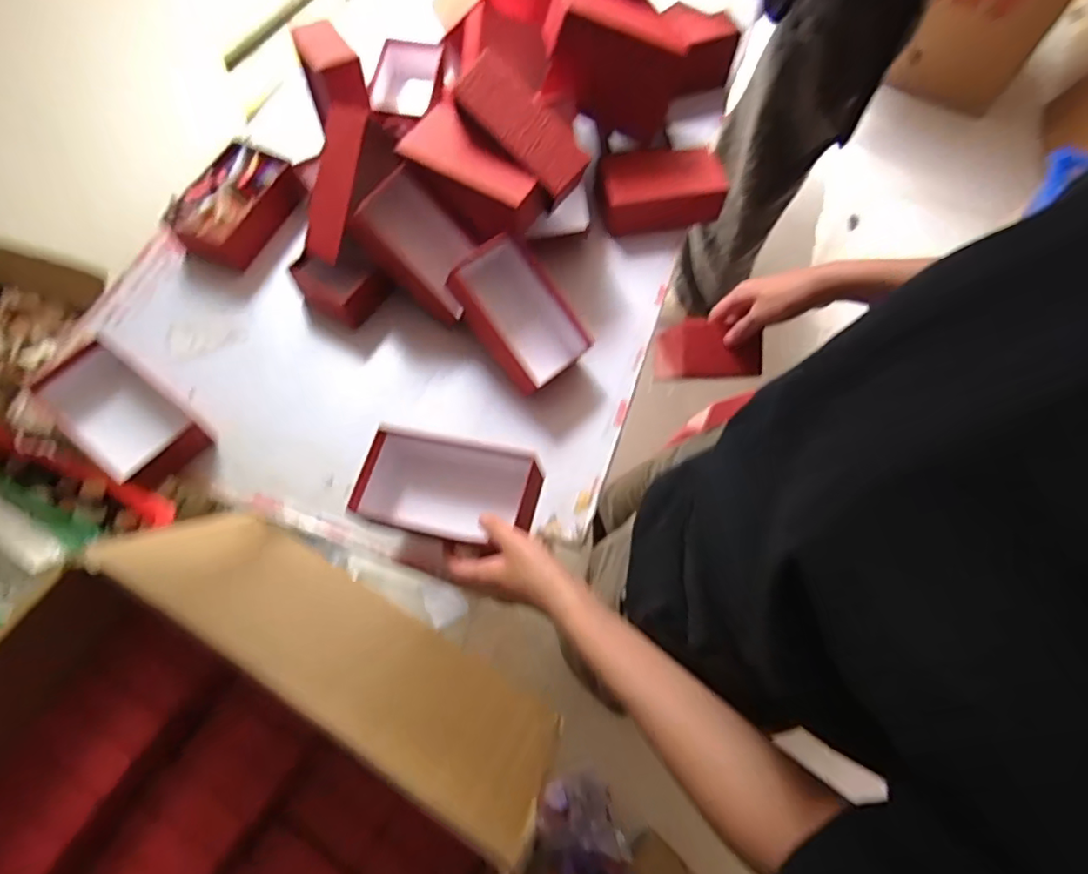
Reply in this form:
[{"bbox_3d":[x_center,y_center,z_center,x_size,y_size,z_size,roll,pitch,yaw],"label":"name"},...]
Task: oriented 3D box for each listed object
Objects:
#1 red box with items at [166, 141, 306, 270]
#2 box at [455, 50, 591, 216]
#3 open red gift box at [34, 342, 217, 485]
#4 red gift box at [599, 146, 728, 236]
[{"bbox_3d":[-0.387,-0.293,0.732,0.097,0.055,0.160,26,67,9],"label":"red box with items"},{"bbox_3d":[-0.024,-0.341,0.652,0.157,0.039,0.082,43,68,-15],"label":"box"},{"bbox_3d":[-0.444,-0.021,0.612,0.180,0.048,0.094,36,69,13],"label":"open red gift box"},{"bbox_3d":[0.154,-0.331,0.781,0.164,0.054,0.096,-6,66,-5],"label":"red gift box"}]

